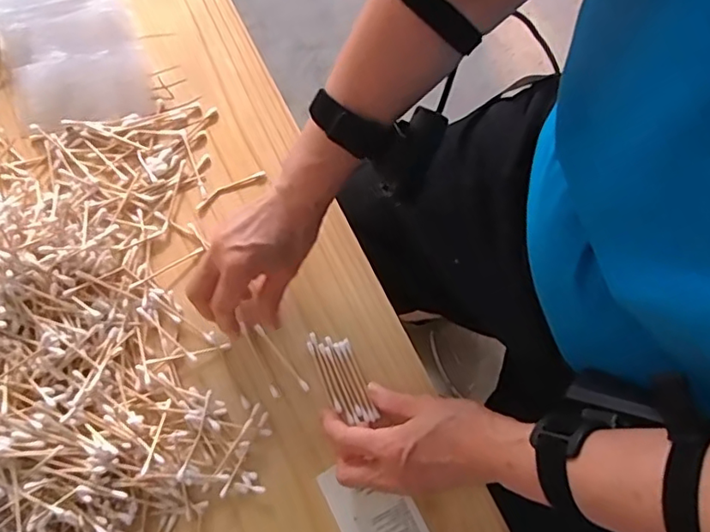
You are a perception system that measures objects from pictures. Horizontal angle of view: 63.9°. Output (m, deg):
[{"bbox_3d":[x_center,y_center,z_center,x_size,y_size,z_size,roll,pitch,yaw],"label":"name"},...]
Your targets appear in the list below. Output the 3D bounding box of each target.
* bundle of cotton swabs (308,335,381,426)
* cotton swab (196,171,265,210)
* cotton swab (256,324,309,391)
[{"bbox_3d":[-0.011,0.092,0.479,0.036,0.004,0.081,-30,76,-6],"label":"bundle of cotton swabs"},{"bbox_3d":[-0.119,-0.074,0.536,0.070,0.004,0.010,-29,76,-6],"label":"cotton swab"},{"bbox_3d":[-0.061,0.079,0.482,0.005,0.006,0.066,-40,81,-8],"label":"cotton swab"}]

